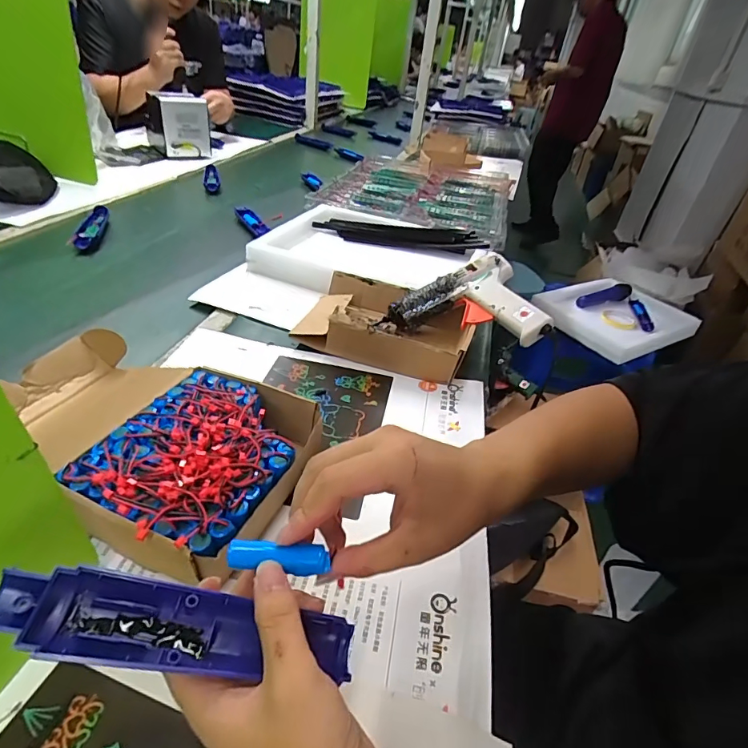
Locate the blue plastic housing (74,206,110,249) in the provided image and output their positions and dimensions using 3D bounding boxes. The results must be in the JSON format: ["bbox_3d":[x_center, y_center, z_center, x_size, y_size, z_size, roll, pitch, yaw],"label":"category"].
[{"bbox_3d":[-0.495,-0.260,0.803,0.027,0.016,0.173,-3,38,-16],"label":"blue plastic housing"}]

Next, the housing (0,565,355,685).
[{"bbox_3d":[-0.094,0.128,0.227,0.167,0.020,0.038,16,36,-12],"label":"housing"}]

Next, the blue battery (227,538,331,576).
[{"bbox_3d":[-0.051,0.098,0.244,0.052,0.012,0.013,11,36,-10],"label":"blue battery"}]

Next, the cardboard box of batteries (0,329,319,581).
[{"bbox_3d":[-0.207,0.042,0.407,0.321,0.065,0.199,27,41,24],"label":"cardboard box of batteries"}]

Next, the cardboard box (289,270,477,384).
[{"bbox_3d":[0.020,-0.071,0.613,0.215,0.063,0.154,13,37,7],"label":"cardboard box"}]

